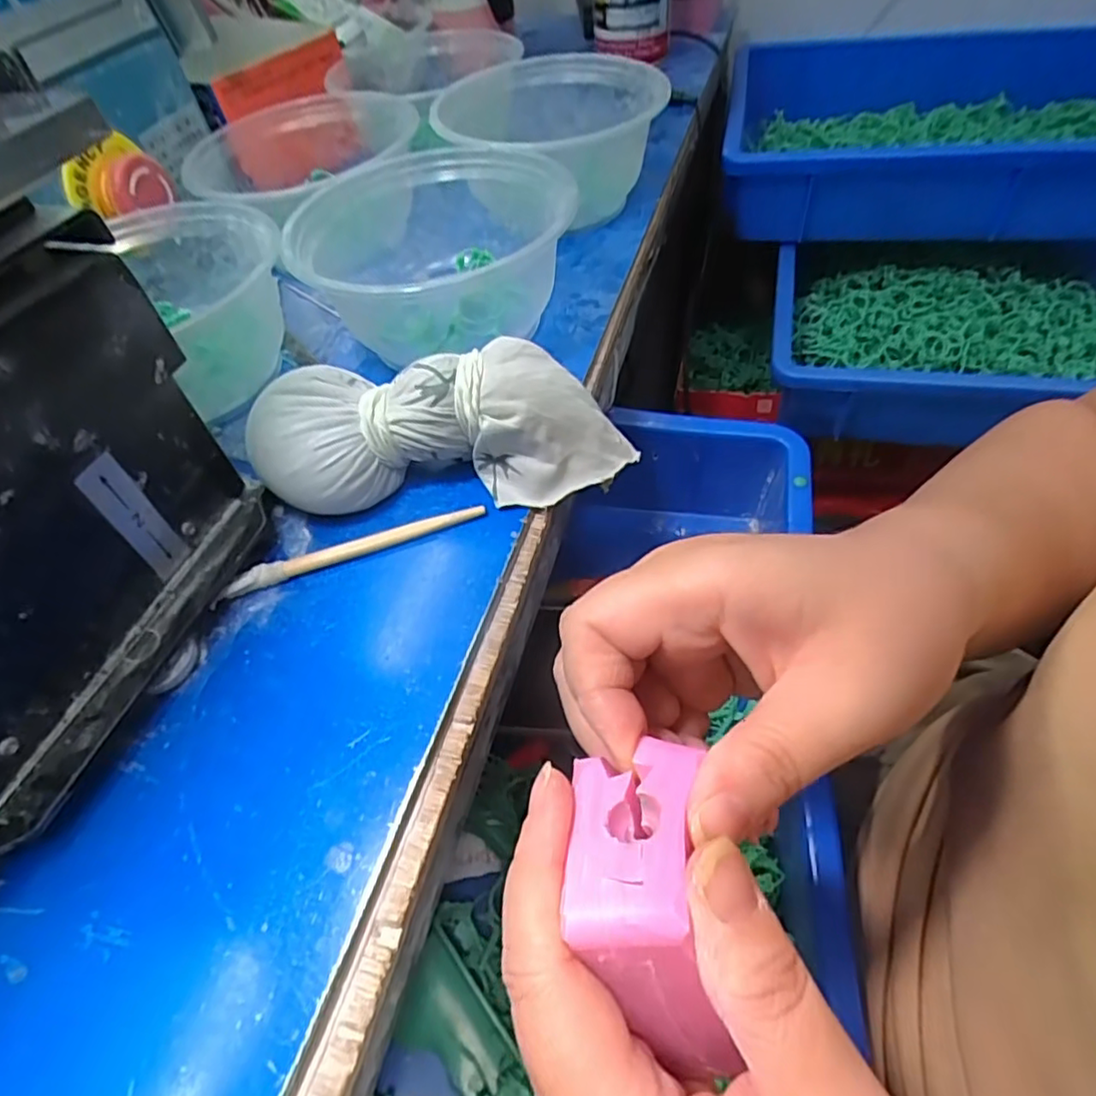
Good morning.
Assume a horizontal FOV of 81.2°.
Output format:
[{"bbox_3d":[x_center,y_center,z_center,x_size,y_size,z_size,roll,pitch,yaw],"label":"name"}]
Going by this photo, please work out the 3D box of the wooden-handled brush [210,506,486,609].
[{"bbox_3d":[-0.076,0.001,0.249,0.103,0.006,0.010,-20,52,-9],"label":"wooden-handled brush"}]

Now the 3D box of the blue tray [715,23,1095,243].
[{"bbox_3d":[0.384,-0.379,0.575,0.425,0.077,0.289,7,53,11],"label":"blue tray"}]

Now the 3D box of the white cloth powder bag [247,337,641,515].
[{"bbox_3d":[-0.040,-0.050,0.257,0.143,0.049,0.061,-8,51,1],"label":"white cloth powder bag"}]

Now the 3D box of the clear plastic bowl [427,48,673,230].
[{"bbox_3d":[-0.001,-0.245,0.393,0.128,0.064,0.141,-34,57,-20],"label":"clear plastic bowl"}]

